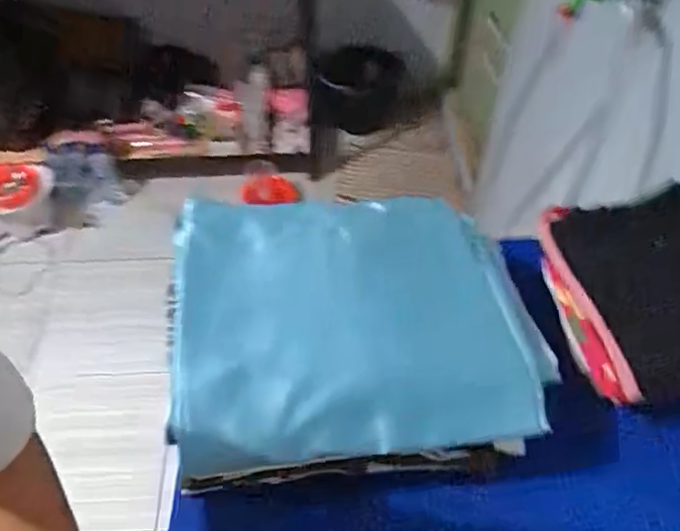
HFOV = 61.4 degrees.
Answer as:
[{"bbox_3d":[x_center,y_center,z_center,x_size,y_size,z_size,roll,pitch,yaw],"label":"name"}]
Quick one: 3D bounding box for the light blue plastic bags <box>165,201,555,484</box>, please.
[{"bbox_3d":[0.016,0.049,0.554,0.345,0.076,0.242,-4,51,-3],"label":"light blue plastic bags"}]

